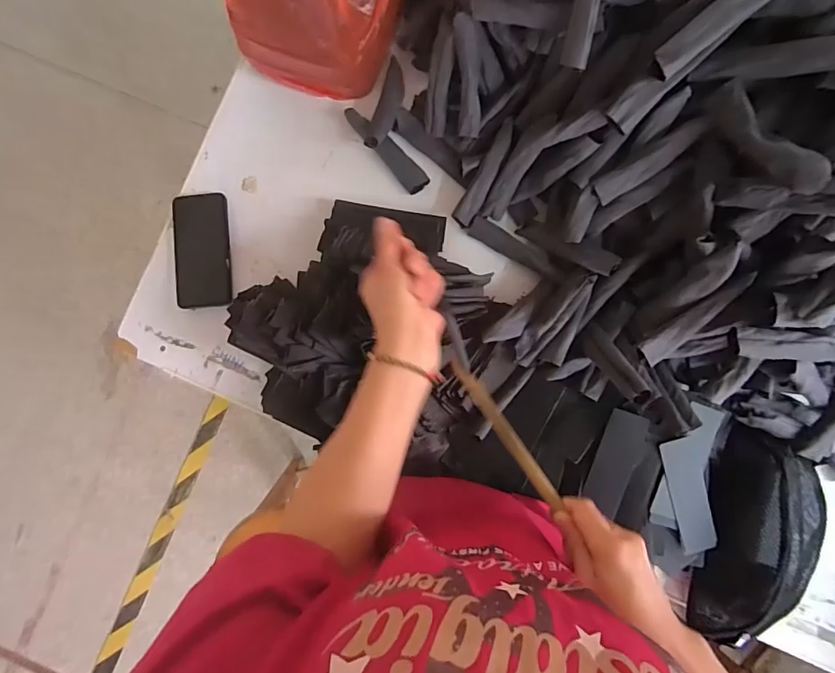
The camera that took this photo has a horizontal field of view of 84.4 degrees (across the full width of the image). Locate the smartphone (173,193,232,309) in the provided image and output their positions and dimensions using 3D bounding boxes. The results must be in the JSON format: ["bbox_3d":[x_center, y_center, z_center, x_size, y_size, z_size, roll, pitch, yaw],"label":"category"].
[{"bbox_3d":[-0.315,-0.125,0.673,0.080,0.012,0.164,-6,88,2],"label":"smartphone"}]

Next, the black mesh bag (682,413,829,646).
[{"bbox_3d":[0.469,0.262,0.608,0.156,0.068,0.264,13,88,3],"label":"black mesh bag"}]

